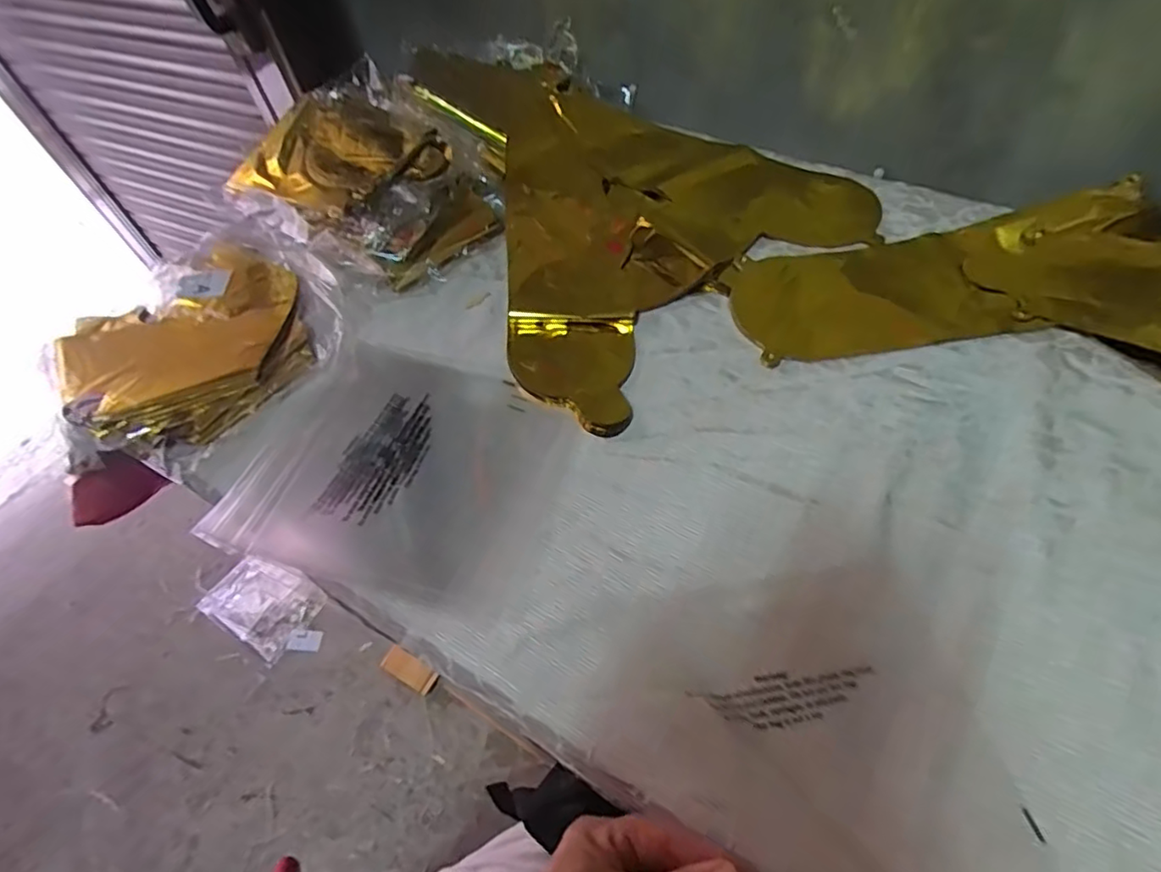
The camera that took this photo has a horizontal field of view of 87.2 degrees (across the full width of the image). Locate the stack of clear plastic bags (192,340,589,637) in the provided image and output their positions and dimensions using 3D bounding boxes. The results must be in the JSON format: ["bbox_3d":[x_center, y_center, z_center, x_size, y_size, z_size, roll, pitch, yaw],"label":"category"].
[{"bbox_3d":[-0.128,0.022,0.453,0.231,0.016,0.199,14,58,16],"label":"stack of clear plastic bags"}]

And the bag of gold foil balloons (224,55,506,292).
[{"bbox_3d":[-0.209,-0.255,0.601,0.232,0.078,0.210,31,64,25],"label":"bag of gold foil balloons"}]

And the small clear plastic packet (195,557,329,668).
[{"bbox_3d":[-0.644,0.329,1.242,0.233,0.039,0.174,25,62,22],"label":"small clear plastic packet"}]

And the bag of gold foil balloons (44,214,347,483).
[{"bbox_3d":[-0.324,-0.080,0.519,0.198,0.051,0.245,27,63,23],"label":"bag of gold foil balloons"}]

